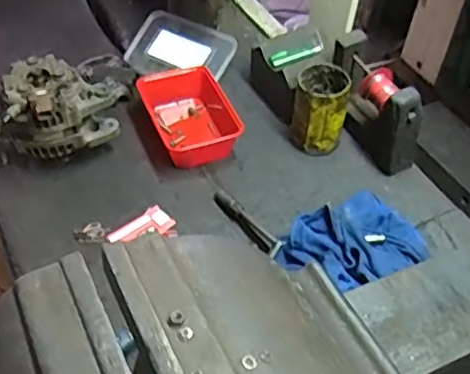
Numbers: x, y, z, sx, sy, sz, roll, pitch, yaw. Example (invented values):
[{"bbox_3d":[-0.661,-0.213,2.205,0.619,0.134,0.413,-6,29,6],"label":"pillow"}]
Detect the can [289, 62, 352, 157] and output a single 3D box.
[{"bbox_3d":[0.124,-0.110,0.918,0.076,0.116,0.078,3,46,-3],"label":"can"}]

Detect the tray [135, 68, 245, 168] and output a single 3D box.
[{"bbox_3d":[-0.059,-0.104,0.945,0.131,0.064,0.172,-14,49,-18],"label":"tray"}]

